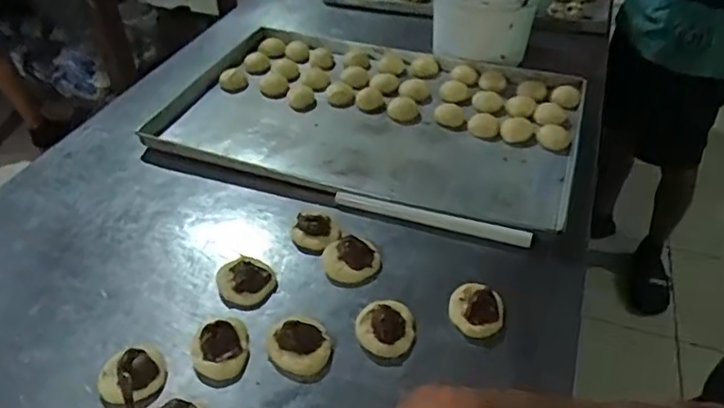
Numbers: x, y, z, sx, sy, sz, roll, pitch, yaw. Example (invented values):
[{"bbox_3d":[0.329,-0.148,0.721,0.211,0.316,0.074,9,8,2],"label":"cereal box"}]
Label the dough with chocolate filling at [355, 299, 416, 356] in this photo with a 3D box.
[{"bbox_3d":[0.028,0.146,0.677,0.068,0.024,0.072,-1,42,-1],"label":"dough with chocolate filling"}]

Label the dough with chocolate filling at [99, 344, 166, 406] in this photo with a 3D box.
[{"bbox_3d":[-0.261,0.192,0.635,0.070,0.028,0.068,0,42,0],"label":"dough with chocolate filling"}]

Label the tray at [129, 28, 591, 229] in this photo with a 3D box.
[{"bbox_3d":[0.025,-0.176,1.017,0.689,0.035,0.459,14,44,16],"label":"tray"}]

